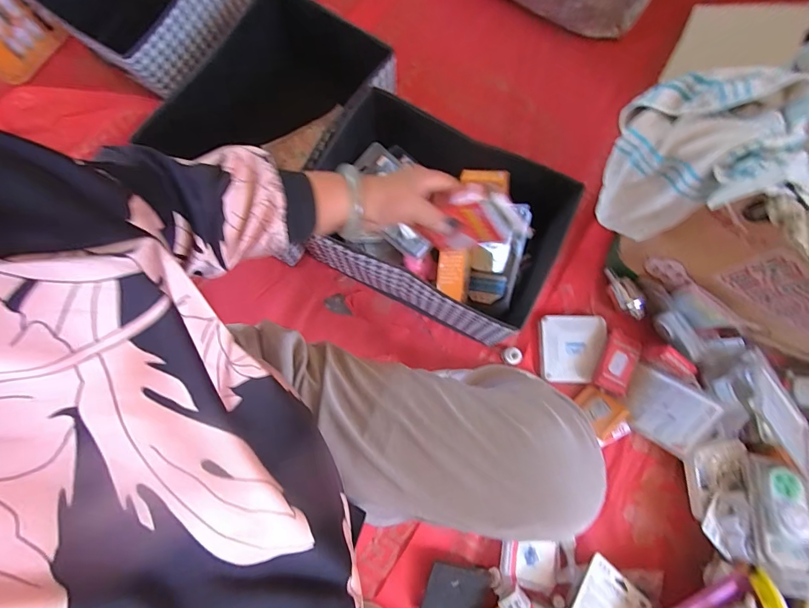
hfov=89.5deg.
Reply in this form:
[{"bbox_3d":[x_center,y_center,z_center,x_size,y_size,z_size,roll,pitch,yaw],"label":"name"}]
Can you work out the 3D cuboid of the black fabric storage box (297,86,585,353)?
[{"bbox_3d":[0.053,-0.146,0.746,0.416,0.182,0.286,26,79,4],"label":"black fabric storage box"}]

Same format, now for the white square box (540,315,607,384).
[{"bbox_3d":[0.324,0.087,0.791,0.123,0.025,0.128,3,78,-1],"label":"white square box"}]

